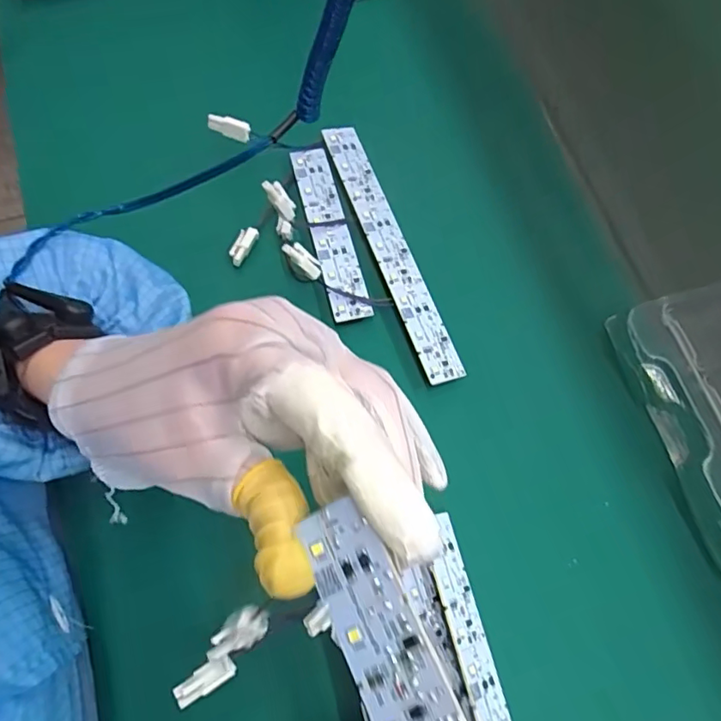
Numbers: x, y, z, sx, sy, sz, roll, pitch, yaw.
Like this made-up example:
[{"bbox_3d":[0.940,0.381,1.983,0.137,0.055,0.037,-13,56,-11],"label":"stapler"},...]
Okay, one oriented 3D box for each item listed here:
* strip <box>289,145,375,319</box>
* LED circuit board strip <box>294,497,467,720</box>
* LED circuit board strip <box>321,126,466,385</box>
[{"bbox_3d":[-0.020,-0.083,0.351,0.024,0.009,0.126,-14,71,-5],"label":"strip"},{"bbox_3d":[0.016,0.094,0.132,0.024,0.004,0.120,-32,72,18],"label":"LED circuit board strip"},{"bbox_3d":[0.018,-0.073,0.345,0.024,0.006,0.189,-20,71,-7],"label":"LED circuit board strip"}]

